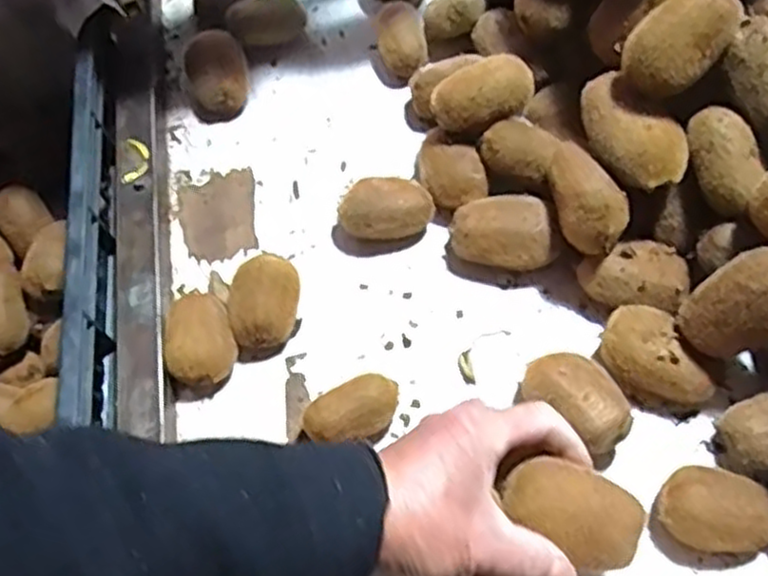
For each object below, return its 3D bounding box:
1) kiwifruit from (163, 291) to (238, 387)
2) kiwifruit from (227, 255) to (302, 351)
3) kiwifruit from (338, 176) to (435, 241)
[{"bbox_3d":[-0.125,0.035,0.528,0.045,0.040,0.065,-15,64,-4],"label":"kiwifruit"},{"bbox_3d":[-0.082,0.010,0.533,0.052,0.039,0.064,-10,64,-2],"label":"kiwifruit"},{"bbox_3d":[0.002,-0.056,0.556,0.069,0.042,0.046,-1,64,3],"label":"kiwifruit"}]

